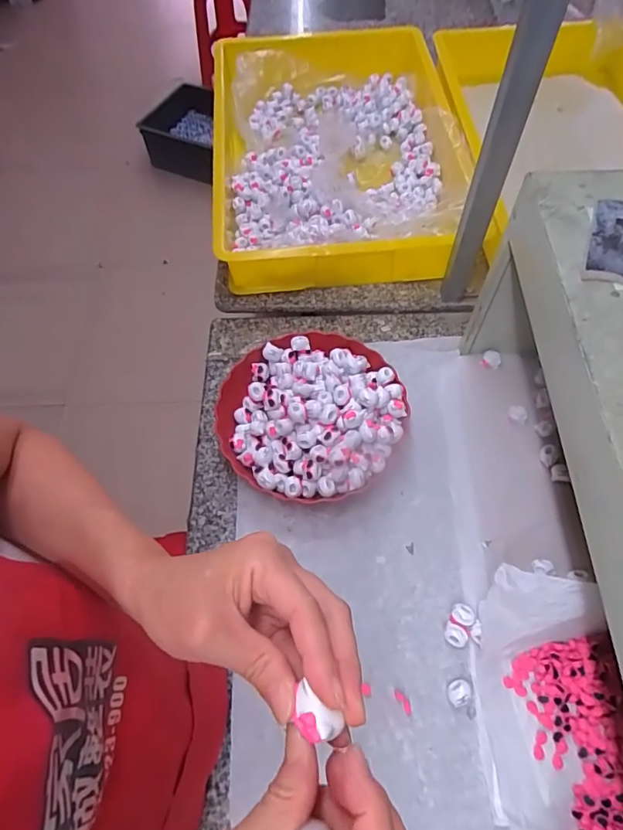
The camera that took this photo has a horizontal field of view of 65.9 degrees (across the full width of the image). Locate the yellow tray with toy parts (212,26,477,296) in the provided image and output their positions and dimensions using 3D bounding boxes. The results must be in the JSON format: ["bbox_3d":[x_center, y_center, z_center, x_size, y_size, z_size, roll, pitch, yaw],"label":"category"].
[{"bbox_3d":[0.043,-0.491,0.857,0.411,0.095,0.607,-6,62,-1],"label":"yellow tray with toy parts"}]

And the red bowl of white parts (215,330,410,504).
[{"bbox_3d":[0.000,-0.010,0.623,0.230,0.062,0.235,-1,62,2],"label":"red bowl of white parts"}]

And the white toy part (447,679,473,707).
[{"bbox_3d":[0.153,0.289,0.498,0.025,0.019,0.025,-1,62,2],"label":"white toy part"}]

